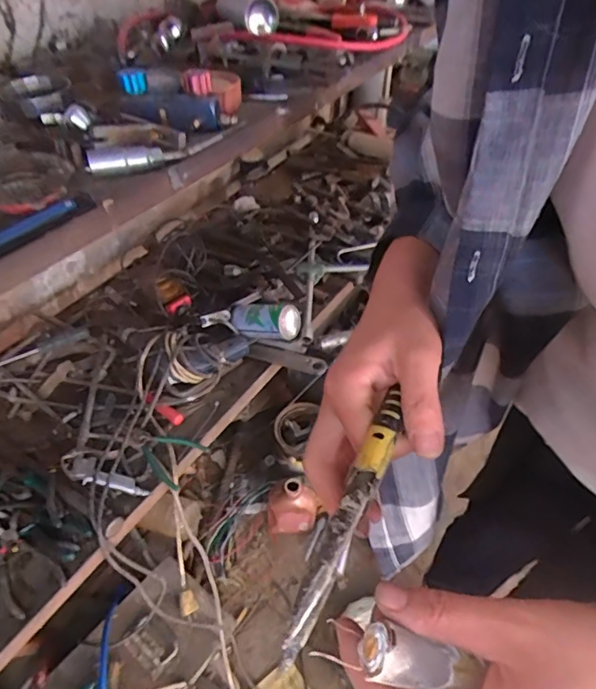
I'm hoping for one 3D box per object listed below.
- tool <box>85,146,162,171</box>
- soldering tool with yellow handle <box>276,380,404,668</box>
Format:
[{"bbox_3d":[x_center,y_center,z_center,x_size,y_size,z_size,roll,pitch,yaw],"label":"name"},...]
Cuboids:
[{"bbox_3d":[-0.186,-0.201,0.531,0.076,0.020,0.018,-17,52,-15],"label":"tool"},{"bbox_3d":[0.025,0.075,0.236,0.017,0.013,0.149,21,42,16],"label":"soldering tool with yellow handle"}]

